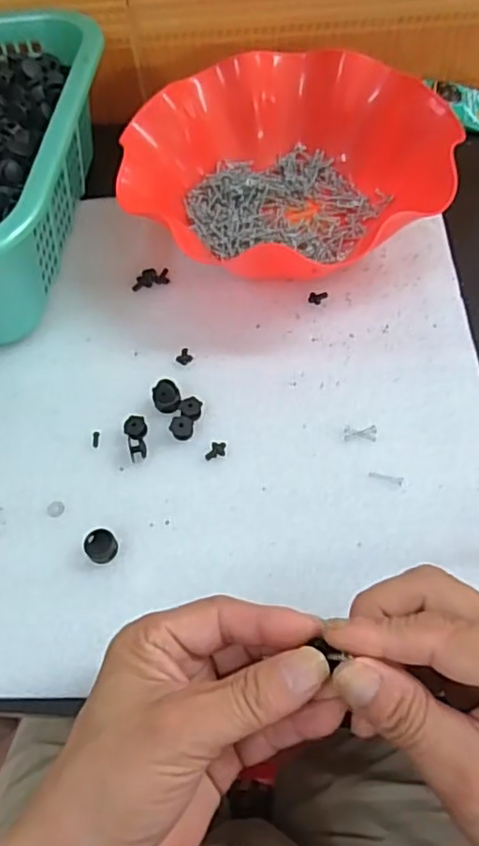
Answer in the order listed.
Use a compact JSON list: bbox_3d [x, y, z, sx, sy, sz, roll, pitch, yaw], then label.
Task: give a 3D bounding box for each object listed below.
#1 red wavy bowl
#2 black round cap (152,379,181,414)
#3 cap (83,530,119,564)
[{"bbox_3d":[0.032,-0.181,0.451,0.220,0.059,0.208,-37,63,-16],"label":"red wavy bowl"},{"bbox_3d":[-0.045,-0.016,0.384,0.016,0.016,0.018,-18,59,-5],"label":"black round cap"},{"bbox_3d":[-0.076,0.068,0.340,0.017,0.010,0.017,-2,59,4],"label":"cap"}]

